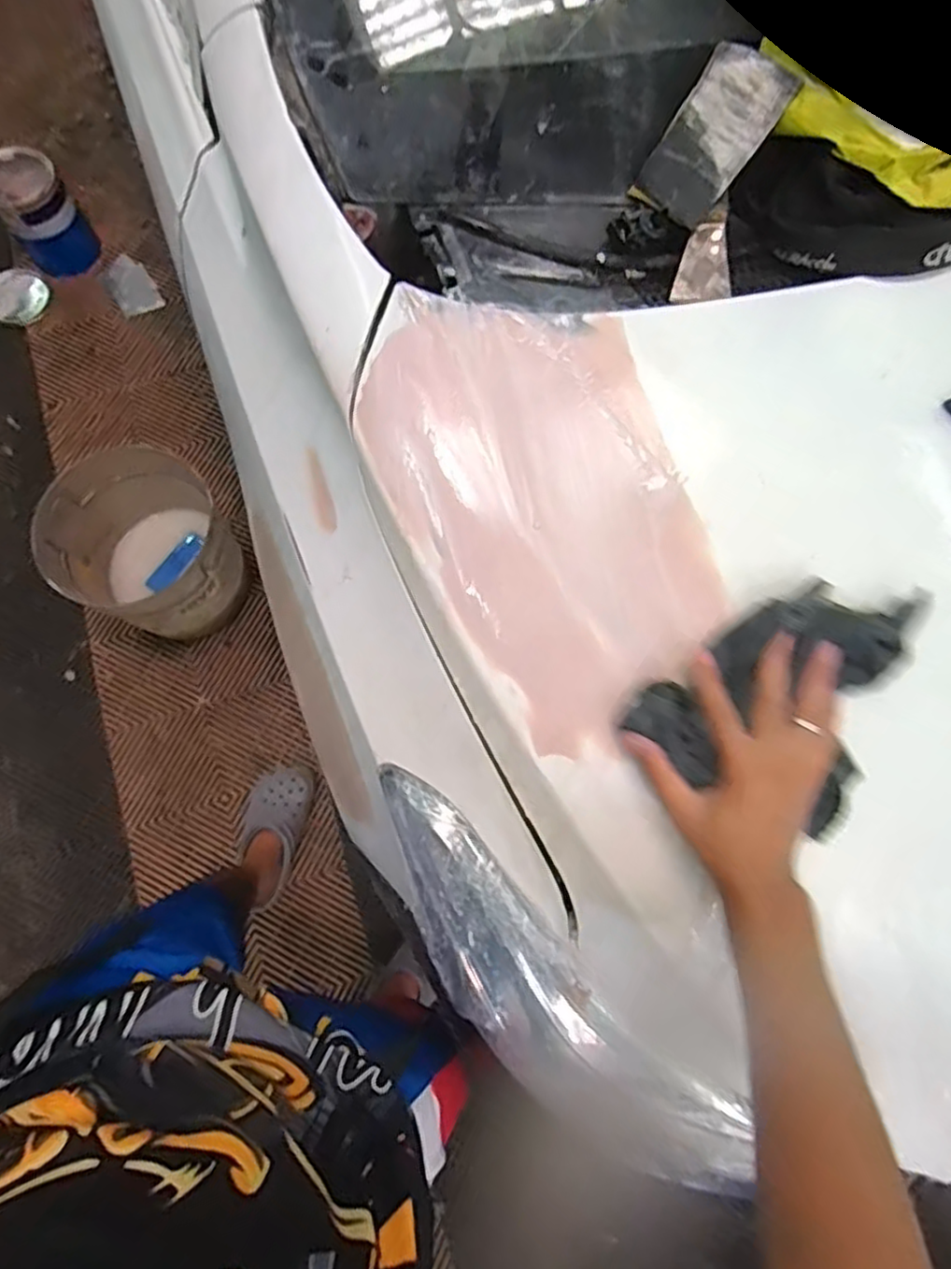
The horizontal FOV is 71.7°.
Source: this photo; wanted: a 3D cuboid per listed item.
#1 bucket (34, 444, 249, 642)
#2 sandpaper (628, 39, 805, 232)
[{"bbox_3d":[-0.643,-0.154,1.319,0.285,0.293,0.308,0,76,-1],"label":"bucket"},{"bbox_3d":[0.180,-0.381,0.504,0.070,0.012,0.117,42,107,13],"label":"sandpaper"}]

